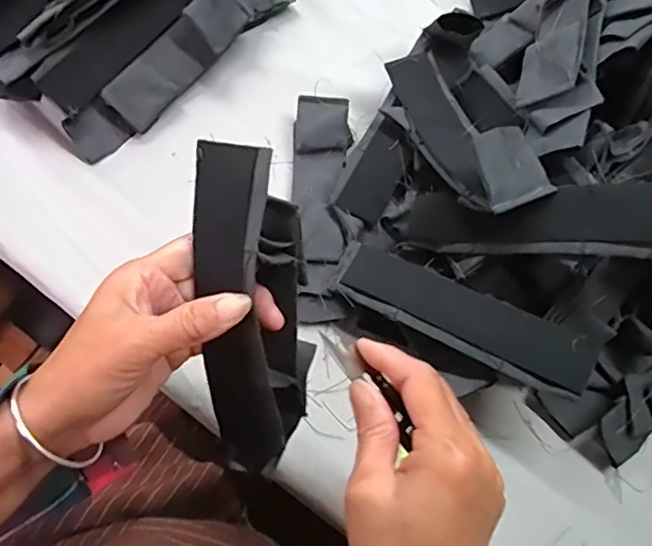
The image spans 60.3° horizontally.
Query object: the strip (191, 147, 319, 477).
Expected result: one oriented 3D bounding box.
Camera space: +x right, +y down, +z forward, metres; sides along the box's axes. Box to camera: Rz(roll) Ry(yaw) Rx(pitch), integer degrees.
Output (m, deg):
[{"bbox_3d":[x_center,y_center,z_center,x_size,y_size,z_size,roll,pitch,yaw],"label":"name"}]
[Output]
[{"bbox_3d":[-0.039,0.027,0.308,0.055,0.194,0.053,-3,30,-3],"label":"strip"}]

